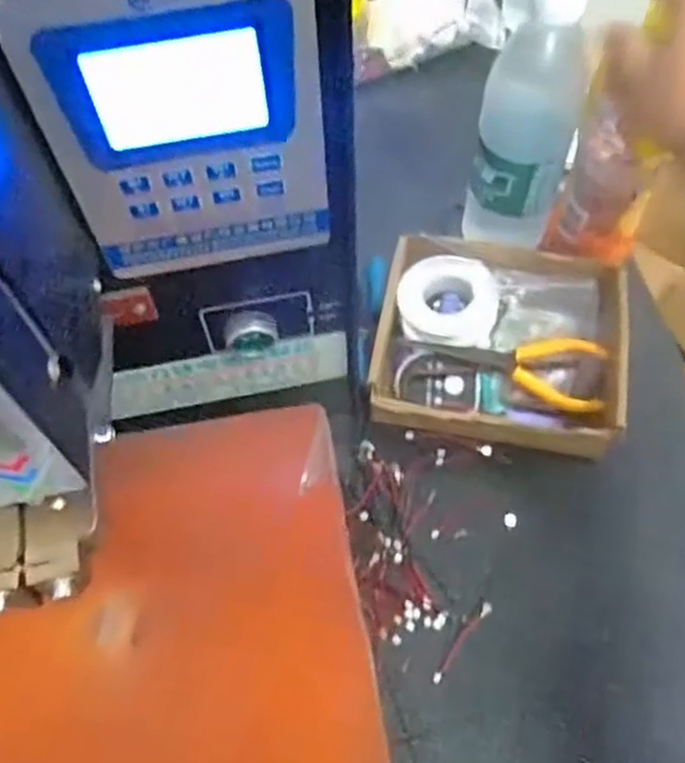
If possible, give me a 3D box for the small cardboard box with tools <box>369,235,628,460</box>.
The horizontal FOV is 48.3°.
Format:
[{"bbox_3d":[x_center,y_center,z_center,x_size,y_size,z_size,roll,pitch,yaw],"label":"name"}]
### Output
[{"bbox_3d":[0.111,-0.026,0.544,0.168,0.039,0.163,9,62,9],"label":"small cardboard box with tools"}]

